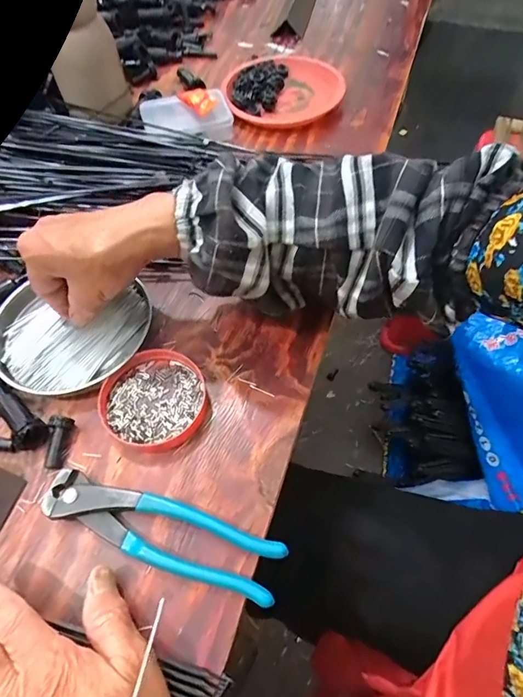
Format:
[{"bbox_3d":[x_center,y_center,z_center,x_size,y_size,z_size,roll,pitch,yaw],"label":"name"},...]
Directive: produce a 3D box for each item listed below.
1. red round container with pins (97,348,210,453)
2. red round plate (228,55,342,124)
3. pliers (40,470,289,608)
[{"bbox_3d":[-0.083,0.040,0.340,0.078,0.012,0.077,0,60,0],"label":"red round container with pins"},{"bbox_3d":[0.028,-0.334,0.565,0.144,0.032,0.138,0,60,0],"label":"red round plate"},{"bbox_3d":[-0.067,0.122,0.289,0.162,0.015,0.038,16,62,9],"label":"pliers"}]

